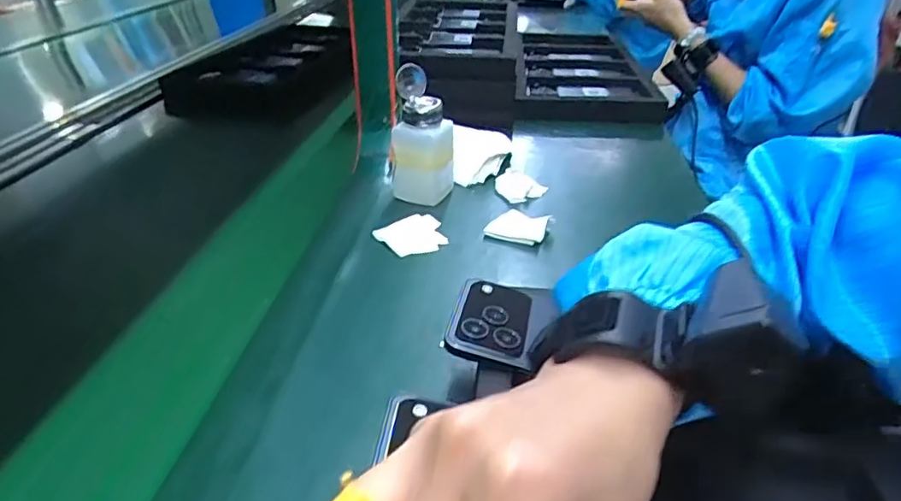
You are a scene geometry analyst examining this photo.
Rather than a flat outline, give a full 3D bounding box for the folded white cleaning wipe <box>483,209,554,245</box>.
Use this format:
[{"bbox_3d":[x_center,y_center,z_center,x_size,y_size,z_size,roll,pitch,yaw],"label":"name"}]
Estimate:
[{"bbox_3d":[0.065,-0.024,0.569,0.053,0.018,0.048,25,38,35],"label":"folded white cleaning wipe"}]

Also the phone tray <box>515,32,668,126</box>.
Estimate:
[{"bbox_3d":[0.225,-0.329,1.061,0.231,0.035,0.510,4,31,5],"label":"phone tray"}]

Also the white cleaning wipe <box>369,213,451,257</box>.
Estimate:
[{"bbox_3d":[-0.034,-0.016,0.564,0.064,0.007,0.054,-21,37,-32],"label":"white cleaning wipe"}]

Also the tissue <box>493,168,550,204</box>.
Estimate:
[{"bbox_3d":[0.073,-0.072,0.643,0.055,0.019,0.039,17,34,24],"label":"tissue"}]

